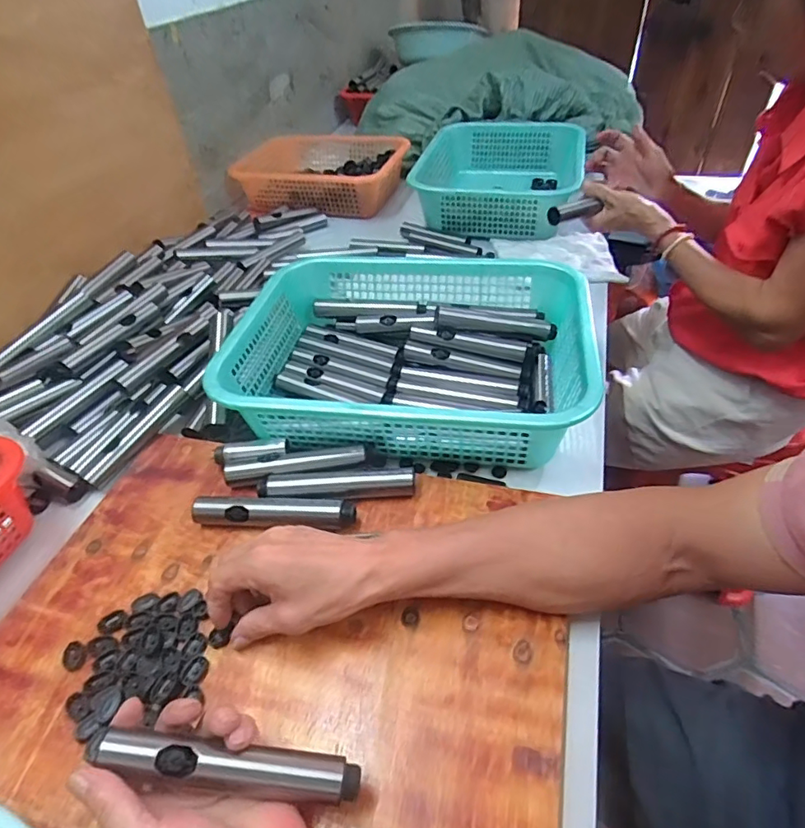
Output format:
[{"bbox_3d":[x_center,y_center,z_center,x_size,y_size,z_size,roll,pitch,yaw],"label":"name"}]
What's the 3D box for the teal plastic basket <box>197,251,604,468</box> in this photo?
[{"bbox_3d":[0.009,-0.068,0.604,0.379,0.093,0.287,4,44,9],"label":"teal plastic basket"}]

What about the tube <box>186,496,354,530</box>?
[{"bbox_3d":[-0.121,0.093,0.492,0.152,0.027,0.024,-1,43,4],"label":"tube"}]

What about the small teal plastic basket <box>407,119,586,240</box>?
[{"bbox_3d":[0.179,-0.473,1.040,0.320,0.099,0.369,9,45,14],"label":"small teal plastic basket"}]

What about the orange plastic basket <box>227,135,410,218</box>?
[{"bbox_3d":[-0.168,-0.530,1.141,0.331,0.082,0.264,12,46,17],"label":"orange plastic basket"}]

